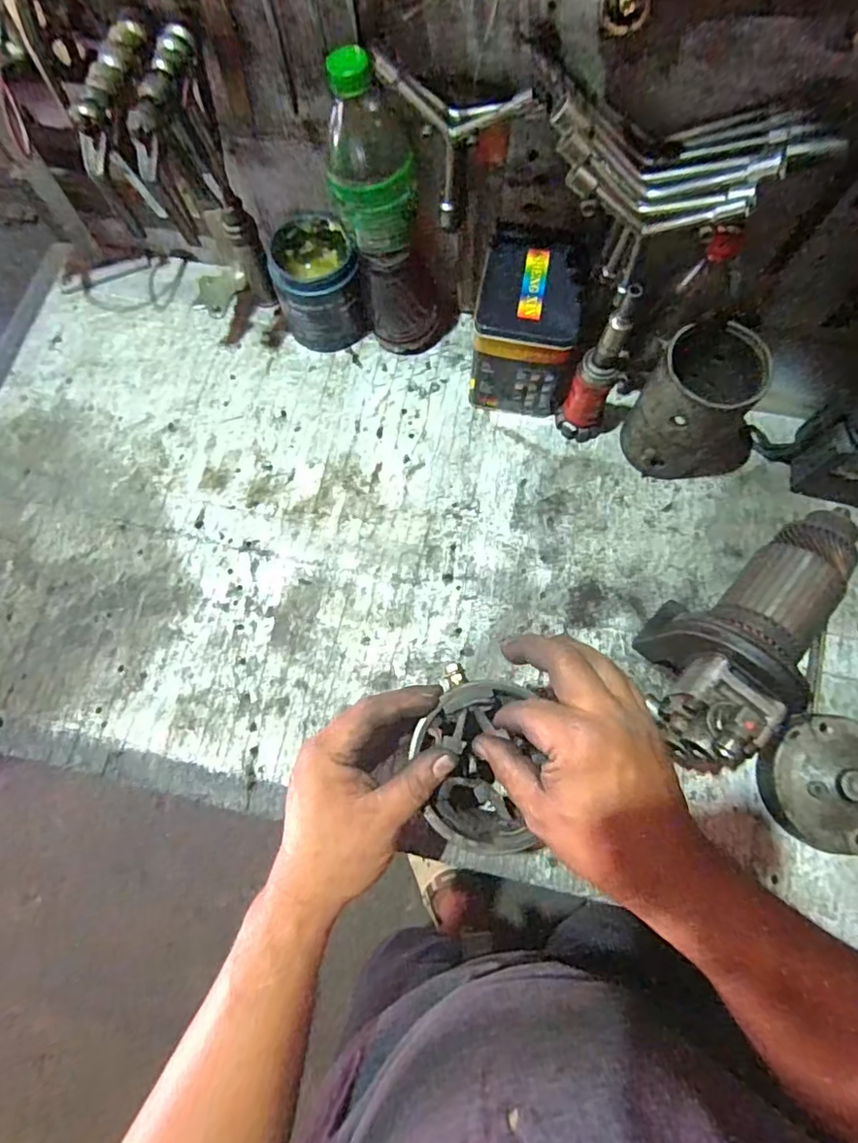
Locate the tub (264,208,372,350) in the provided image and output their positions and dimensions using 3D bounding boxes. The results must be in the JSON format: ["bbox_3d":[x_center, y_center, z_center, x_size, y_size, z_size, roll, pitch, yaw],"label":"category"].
[{"bbox_3d":[-0.118,-0.307,0.628,0.090,0.098,0.104,-15,73,-4],"label":"tub"}]

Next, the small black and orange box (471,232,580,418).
[{"bbox_3d":[0.101,-0.242,0.587,0.105,0.129,0.116,14,74,5],"label":"small black and orange box"}]

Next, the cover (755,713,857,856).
[{"bbox_3d":[0.347,0.180,0.494,0.105,0.053,0.107,0,73,0],"label":"cover"}]

